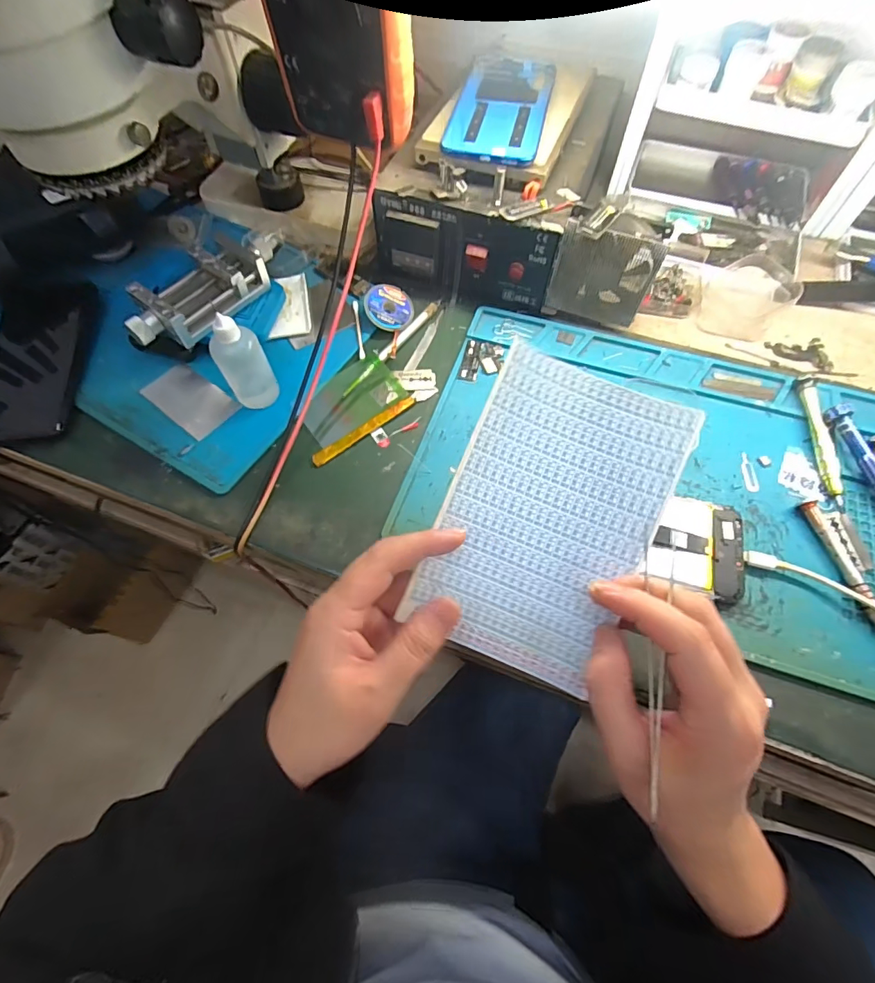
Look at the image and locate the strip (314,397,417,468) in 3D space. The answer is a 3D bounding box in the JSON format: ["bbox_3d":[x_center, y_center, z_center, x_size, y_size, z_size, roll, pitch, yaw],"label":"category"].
[{"bbox_3d":[-0.059,-0.051,0.373,0.098,0.004,0.009,-35,68,-15],"label":"strip"}]

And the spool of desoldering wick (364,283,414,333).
[{"bbox_3d":[-0.044,-0.170,0.421,0.045,0.006,0.045,5,76,-19],"label":"spool of desoldering wick"}]

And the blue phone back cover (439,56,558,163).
[{"bbox_3d":[0.056,-0.332,0.394,0.077,0.010,0.172,11,64,7],"label":"blue phone back cover"}]

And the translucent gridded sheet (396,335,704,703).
[{"bbox_3d":[0.061,0.016,0.255,0.110,0.011,0.167,23,91,3],"label":"translucent gridded sheet"}]

